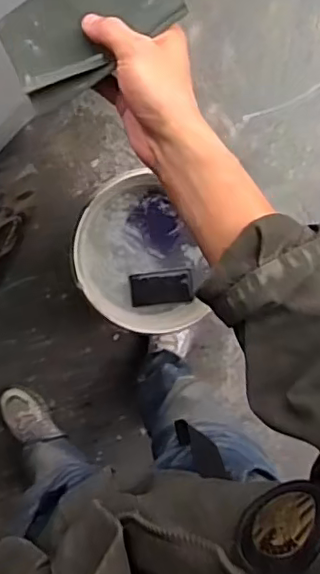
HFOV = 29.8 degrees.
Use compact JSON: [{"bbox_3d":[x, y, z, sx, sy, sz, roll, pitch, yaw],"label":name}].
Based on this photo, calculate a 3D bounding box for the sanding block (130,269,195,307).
[{"bbox_3d":[0.004,0.001,1.259,0.129,0.021,0.068,-8,95,-4],"label":"sanding block"}]

